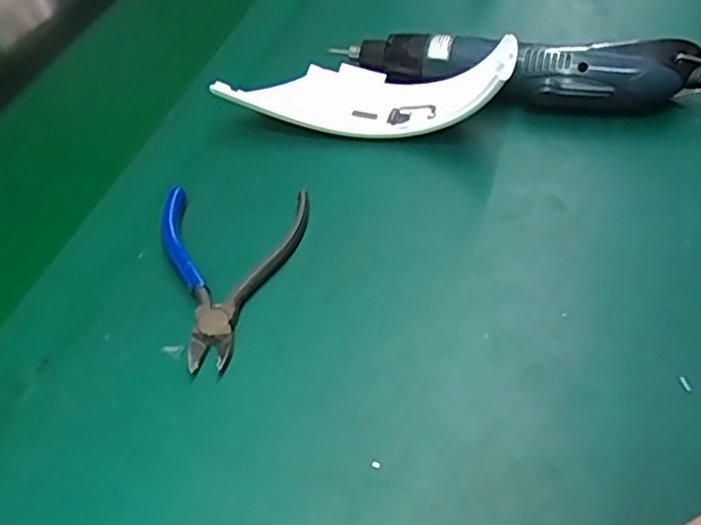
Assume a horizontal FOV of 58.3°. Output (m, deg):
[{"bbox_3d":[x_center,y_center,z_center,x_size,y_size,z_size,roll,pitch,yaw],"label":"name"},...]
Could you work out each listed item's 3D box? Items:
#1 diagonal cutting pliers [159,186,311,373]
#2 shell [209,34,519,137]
[{"bbox_3d":[-0.077,-0.001,0.334,0.082,0.011,0.113,16,54,18],"label":"diagonal cutting pliers"},{"bbox_3d":[0.015,-0.110,0.391,0.164,0.050,0.056,11,52,14],"label":"shell"}]

